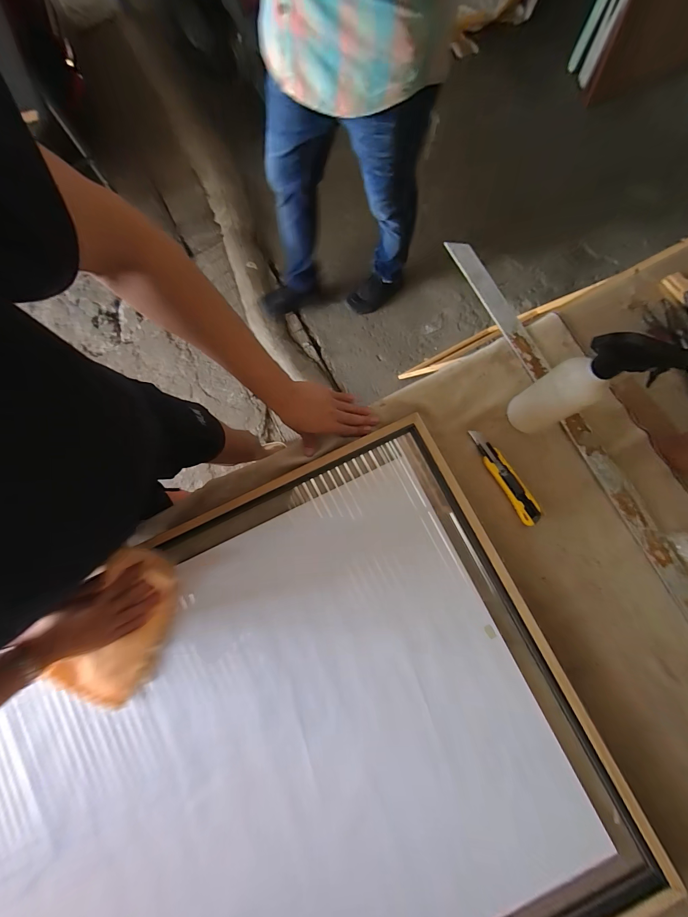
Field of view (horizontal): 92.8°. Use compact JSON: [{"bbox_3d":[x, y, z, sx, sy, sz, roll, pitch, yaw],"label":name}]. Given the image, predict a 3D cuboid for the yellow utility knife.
[{"bbox_3d":[0.261,0.026,0.530,0.036,0.014,0.168,-29,80,-4],"label":"yellow utility knife"}]

